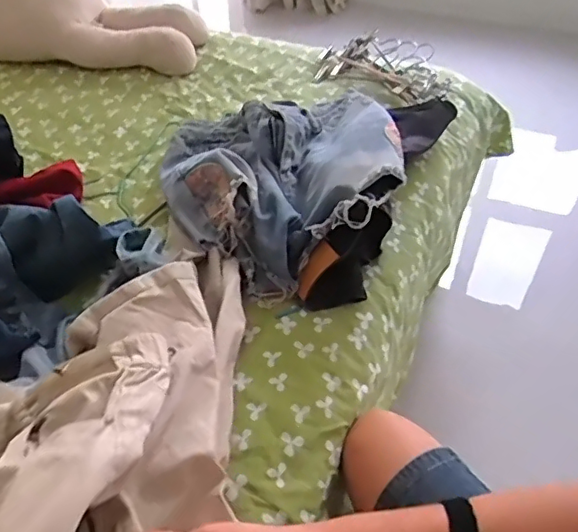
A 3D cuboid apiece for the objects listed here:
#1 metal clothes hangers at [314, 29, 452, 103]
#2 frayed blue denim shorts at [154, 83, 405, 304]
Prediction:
[{"bbox_3d":[0.207,-0.422,1.202,0.322,0.059,0.169,28,54,25],"label":"metal clothes hangers"},{"bbox_3d":[-0.011,-0.161,0.899,0.360,0.129,0.419,-17,49,-13],"label":"frayed blue denim shorts"}]

